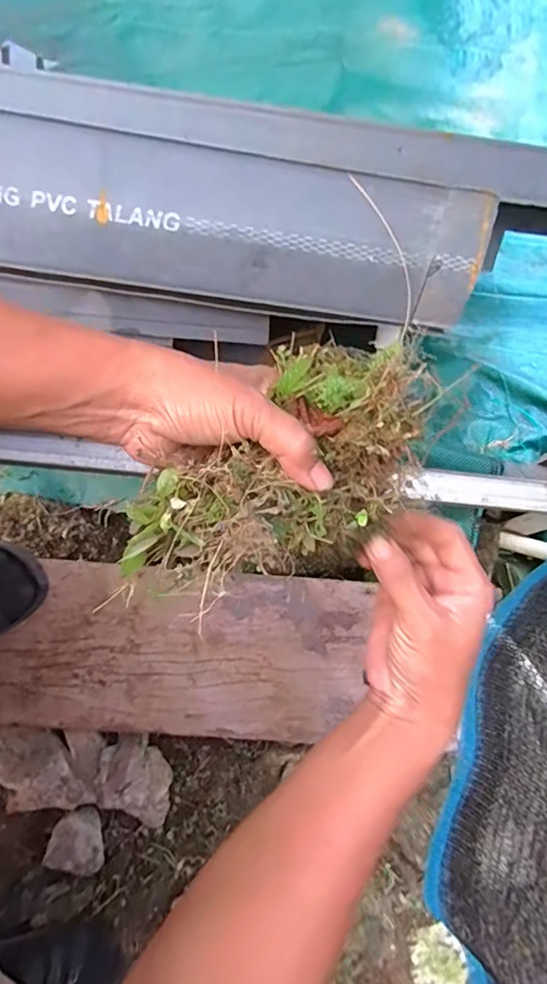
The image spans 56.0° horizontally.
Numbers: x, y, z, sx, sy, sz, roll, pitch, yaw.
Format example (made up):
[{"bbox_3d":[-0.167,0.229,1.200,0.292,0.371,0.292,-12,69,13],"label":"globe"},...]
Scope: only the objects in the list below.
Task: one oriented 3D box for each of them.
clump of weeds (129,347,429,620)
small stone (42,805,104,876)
[{"bbox_3d":[0.006,-0.002,0.260,0.159,0.062,0.085,-38,80,-10],"label":"clump of weeds"},{"bbox_3d":[-0.210,0.380,0.565,0.058,0.039,0.061,0,76,-1],"label":"small stone"}]

